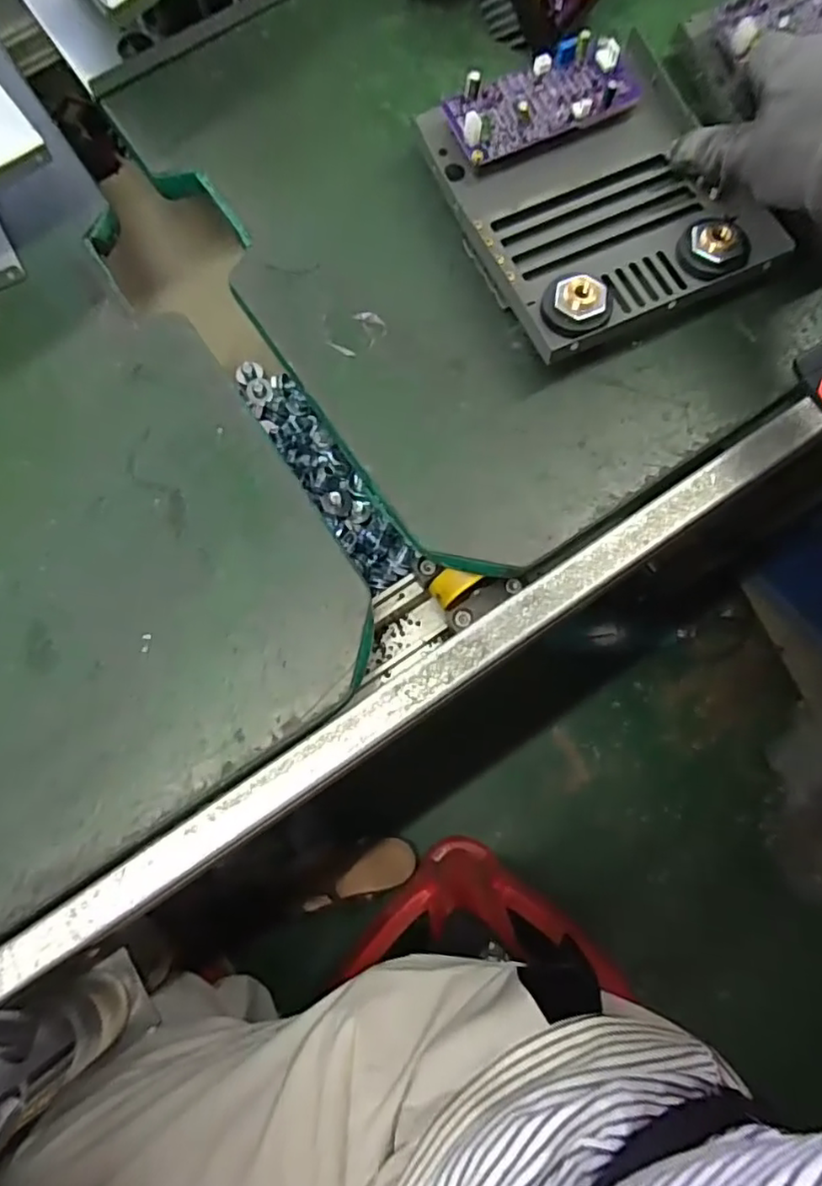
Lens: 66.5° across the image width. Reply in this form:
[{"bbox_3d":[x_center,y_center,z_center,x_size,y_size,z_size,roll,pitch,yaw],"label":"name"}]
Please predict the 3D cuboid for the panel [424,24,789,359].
[{"bbox_3d":[0.109,-0.231,0.366,0.156,0.035,0.180,-21,76,-4],"label":"panel"}]

